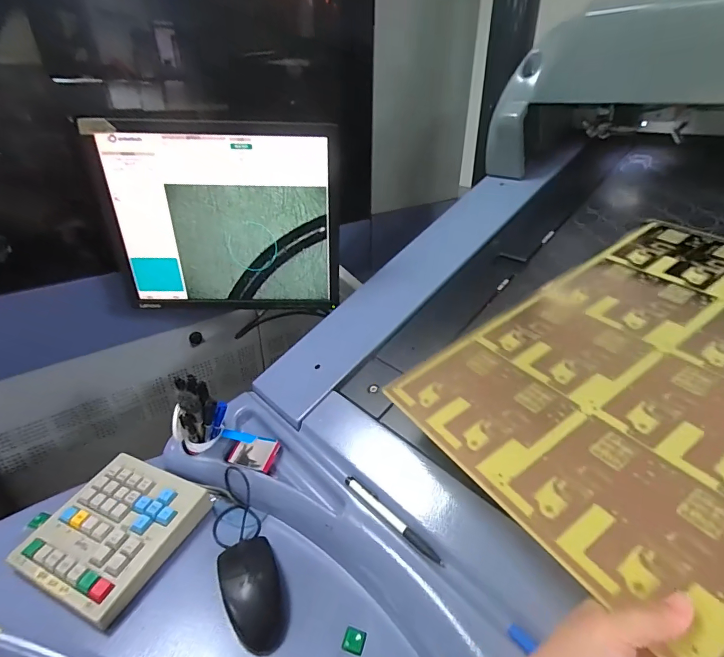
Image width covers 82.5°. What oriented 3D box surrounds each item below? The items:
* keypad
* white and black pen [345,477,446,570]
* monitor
[{"bbox_3d":[-0.297,0.236,0.494,0.160,0.031,0.157,15,36,21],"label":"keypad"},{"bbox_3d":[0.031,0.201,0.443,0.013,0.010,0.138,-26,42,-35],"label":"white and black pen"},{"bbox_3d":[-0.227,-0.171,0.695,0.378,0.298,0.037,-1,33,-2],"label":"monitor"}]

